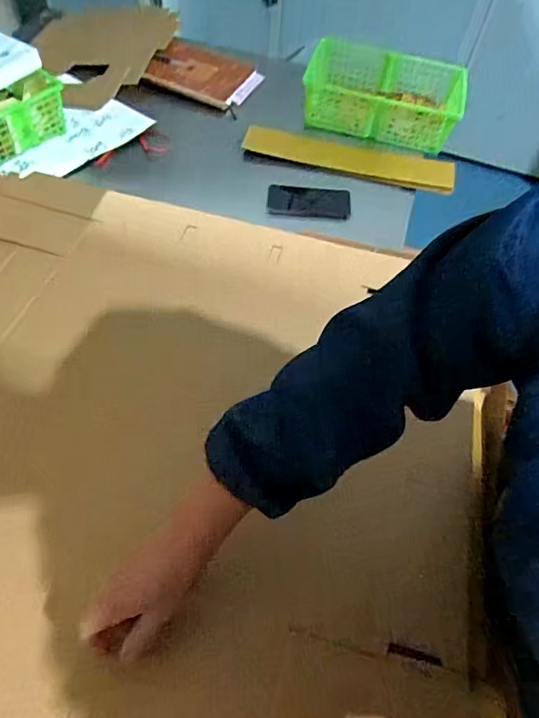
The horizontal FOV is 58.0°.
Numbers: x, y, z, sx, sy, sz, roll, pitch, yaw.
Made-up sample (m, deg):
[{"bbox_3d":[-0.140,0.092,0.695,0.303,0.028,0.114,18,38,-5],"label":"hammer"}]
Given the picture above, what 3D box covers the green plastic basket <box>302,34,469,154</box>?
[{"bbox_3d":[0.259,-0.604,1.106,0.351,0.094,0.222,12,56,3],"label":"green plastic basket"}]

